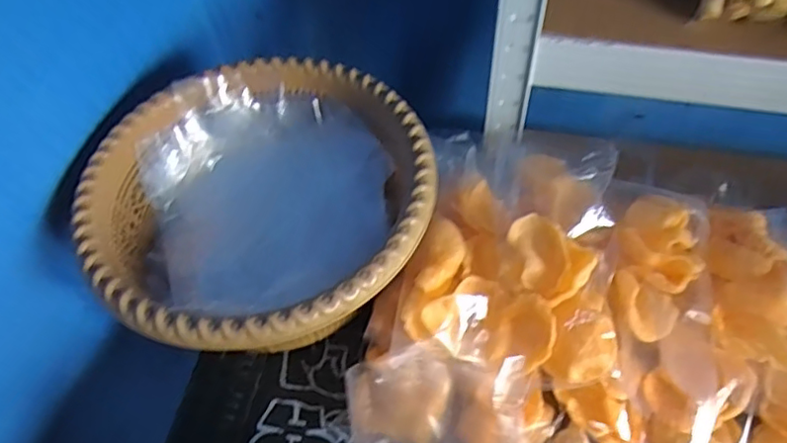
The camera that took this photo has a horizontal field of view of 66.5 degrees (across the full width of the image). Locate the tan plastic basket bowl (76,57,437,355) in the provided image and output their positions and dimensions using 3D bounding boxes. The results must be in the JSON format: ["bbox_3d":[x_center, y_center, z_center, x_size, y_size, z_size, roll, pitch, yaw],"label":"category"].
[{"bbox_3d":[-0.101,-0.013,0.479,0.257,0.070,0.257,-1,55,2],"label":"tan plastic basket bowl"}]

